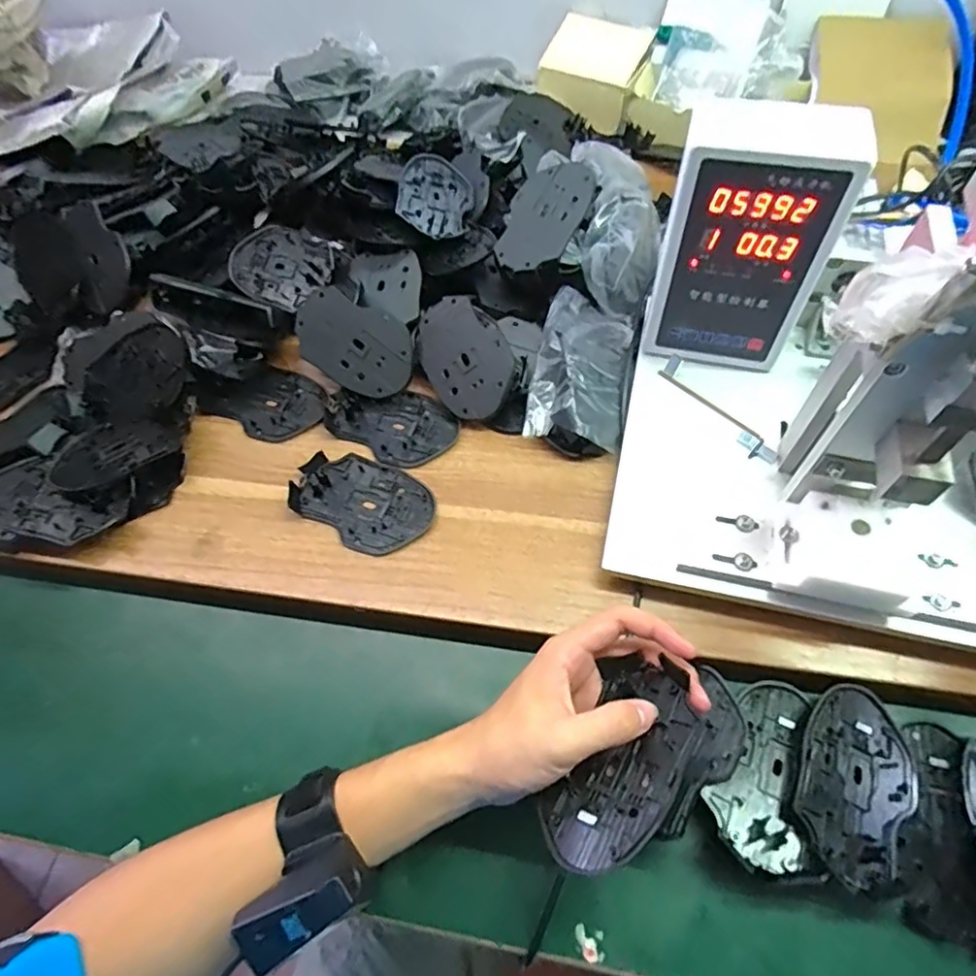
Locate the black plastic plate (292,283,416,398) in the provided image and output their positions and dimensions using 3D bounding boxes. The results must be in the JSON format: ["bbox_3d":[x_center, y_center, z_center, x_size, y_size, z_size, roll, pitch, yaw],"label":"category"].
[{"bbox_3d":[-0.118,-0.128,0.520,0.110,0.014,0.074,26,88,1],"label":"black plastic plate"}]

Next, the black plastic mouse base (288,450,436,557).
[{"bbox_3d":[-0.100,0.009,0.476,0.113,0.014,0.073,30,66,19],"label":"black plastic mouse base"}]

